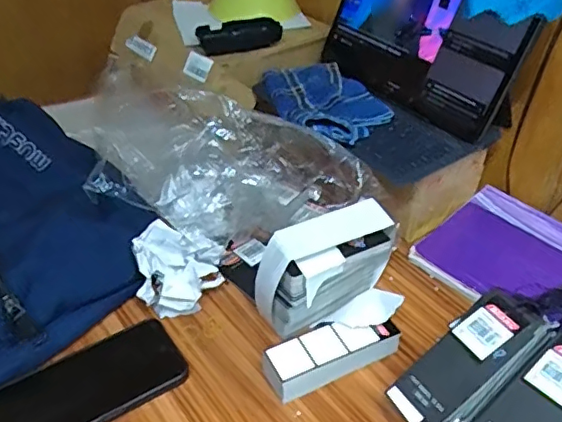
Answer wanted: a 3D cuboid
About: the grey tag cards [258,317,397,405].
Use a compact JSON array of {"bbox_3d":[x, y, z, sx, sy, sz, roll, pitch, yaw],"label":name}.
[{"bbox_3d":[0.046,0.128,0.496,0.124,0.041,0.035,-17,41,-21],"label":"grey tag cards"}]

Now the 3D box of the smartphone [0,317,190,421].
[{"bbox_3d":[-0.169,0.154,0.477,0.169,0.014,0.078,-23,43,-28],"label":"smartphone"}]

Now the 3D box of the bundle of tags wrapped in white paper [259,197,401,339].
[{"bbox_3d":[0.044,0.058,0.536,0.132,0.104,0.044,-22,43,-27],"label":"bundle of tags wrapped in white paper"}]

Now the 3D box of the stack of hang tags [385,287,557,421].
[{"bbox_3d":[0.157,0.127,0.456,0.136,0.045,0.060,-44,48,-3],"label":"stack of hang tags"}]

